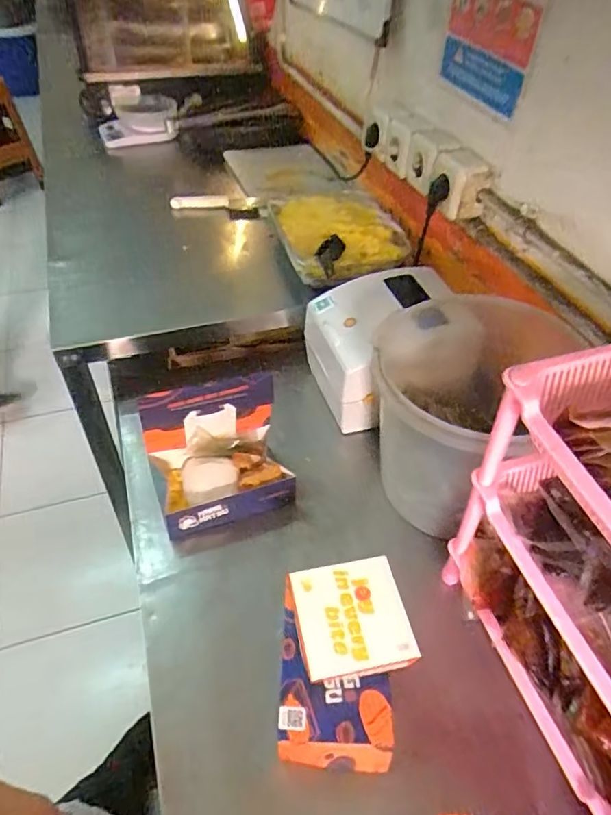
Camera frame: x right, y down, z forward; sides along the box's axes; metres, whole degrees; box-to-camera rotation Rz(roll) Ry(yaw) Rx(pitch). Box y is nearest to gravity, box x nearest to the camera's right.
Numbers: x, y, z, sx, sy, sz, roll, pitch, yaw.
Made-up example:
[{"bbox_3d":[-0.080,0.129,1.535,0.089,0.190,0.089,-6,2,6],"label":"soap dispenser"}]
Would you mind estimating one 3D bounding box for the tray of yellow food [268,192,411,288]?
[{"bbox_3d":[0.050,-0.330,1.030,0.203,0.058,0.291,-13,47,-15],"label":"tray of yellow food"}]

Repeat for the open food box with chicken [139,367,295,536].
[{"bbox_3d":[-0.112,0.065,0.729,0.174,0.163,0.114,-16,48,-17],"label":"open food box with chicken"}]

